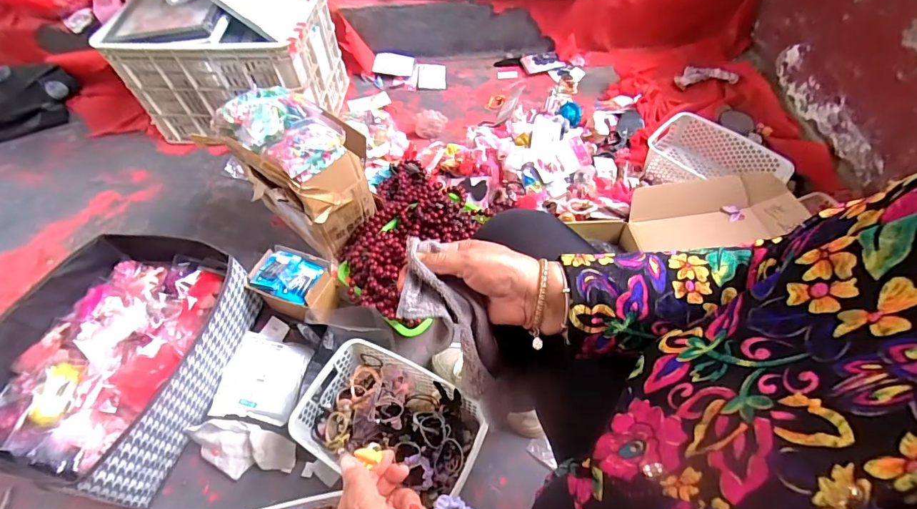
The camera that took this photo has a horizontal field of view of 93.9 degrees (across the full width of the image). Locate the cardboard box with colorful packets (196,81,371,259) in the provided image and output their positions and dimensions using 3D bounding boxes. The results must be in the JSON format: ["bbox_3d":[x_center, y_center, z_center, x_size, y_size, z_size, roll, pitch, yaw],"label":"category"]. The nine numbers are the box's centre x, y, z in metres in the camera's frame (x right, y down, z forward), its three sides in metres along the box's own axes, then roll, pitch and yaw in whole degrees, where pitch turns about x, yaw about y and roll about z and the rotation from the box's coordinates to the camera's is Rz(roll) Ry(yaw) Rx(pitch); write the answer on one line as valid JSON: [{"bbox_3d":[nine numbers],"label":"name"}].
[{"bbox_3d":[-0.340,-0.176,0.916,0.270,0.291,0.191,27,61,19],"label":"cardboard box with colorful packets"}]

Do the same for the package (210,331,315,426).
[{"bbox_3d":[-0.366,0.230,0.814,0.147,0.028,0.160,5,56,6],"label":"package"}]

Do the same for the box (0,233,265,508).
[{"bbox_3d":[-0.607,0.172,0.776,0.365,0.136,0.411,11,57,10],"label":"box"}]

